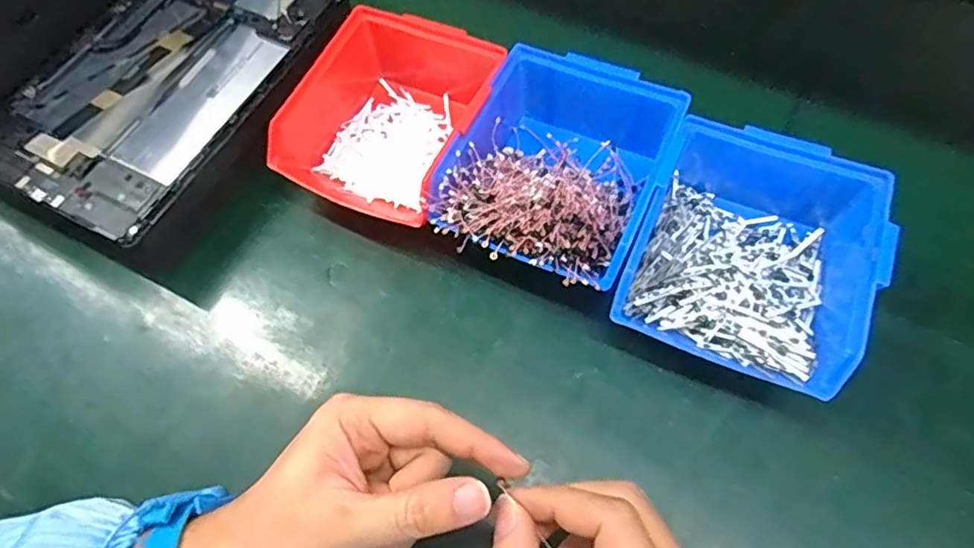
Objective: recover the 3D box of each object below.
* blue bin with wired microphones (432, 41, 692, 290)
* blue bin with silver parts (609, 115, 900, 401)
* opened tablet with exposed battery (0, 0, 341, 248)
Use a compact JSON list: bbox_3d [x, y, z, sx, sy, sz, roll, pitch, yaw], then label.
[{"bbox_3d":[0.047,-0.064,0.371,0.120,0.066,0.147,24,67,14],"label":"blue bin with wired microphones"},{"bbox_3d":[0.154,-0.014,0.342,0.124,0.068,0.148,22,67,13],"label":"blue bin with silver parts"},{"bbox_3d":[-0.227,-0.143,0.404,0.152,0.012,0.236,25,67,14],"label":"opened tablet with exposed battery"}]

